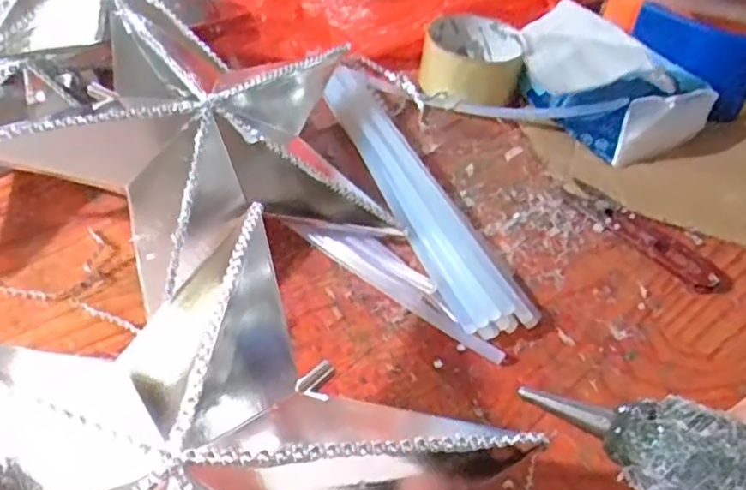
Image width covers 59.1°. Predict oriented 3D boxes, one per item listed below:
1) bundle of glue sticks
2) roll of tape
[{"bbox_3d":[0.027,-0.039,0.434,0.048,0.021,0.247,-14,48,-19],"label":"bundle of glue sticks"},{"bbox_3d":[0.079,-0.150,0.531,0.076,0.043,0.089,12,45,6],"label":"roll of tape"}]

